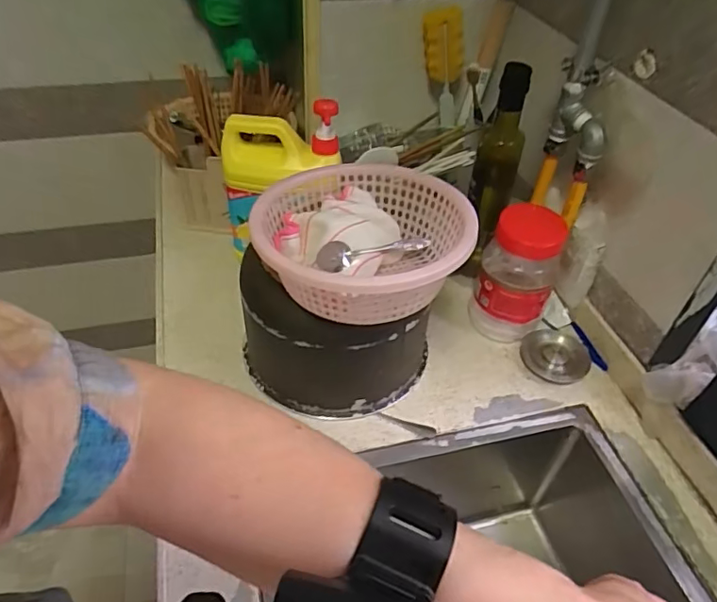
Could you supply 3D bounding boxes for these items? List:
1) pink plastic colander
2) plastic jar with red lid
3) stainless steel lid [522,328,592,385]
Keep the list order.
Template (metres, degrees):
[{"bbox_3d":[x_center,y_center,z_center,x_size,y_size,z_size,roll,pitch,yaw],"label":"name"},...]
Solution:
[{"bbox_3d":[0.006,-0.061,0.525,0.192,0.069,0.191,-12,48,-15],"label":"pink plastic colander"},{"bbox_3d":[0.197,-0.032,0.683,0.089,0.159,0.085,2,46,-2],"label":"plastic jar with red lid"},{"bbox_3d":[0.248,0.067,0.692,0.079,0.014,0.078,29,51,23],"label":"stainless steel lid"}]

